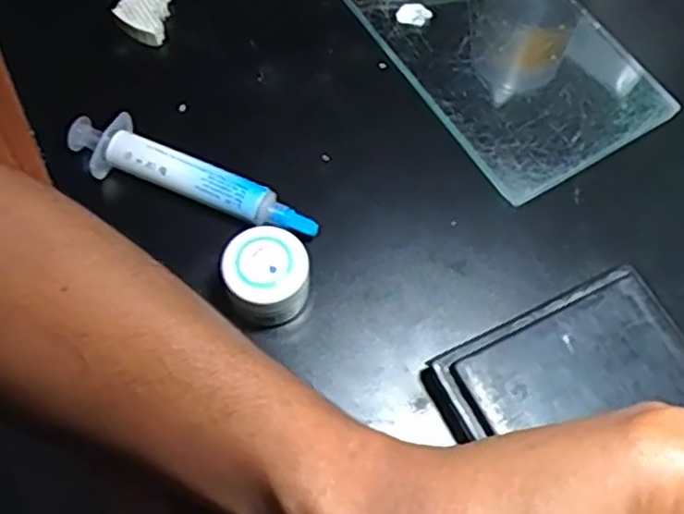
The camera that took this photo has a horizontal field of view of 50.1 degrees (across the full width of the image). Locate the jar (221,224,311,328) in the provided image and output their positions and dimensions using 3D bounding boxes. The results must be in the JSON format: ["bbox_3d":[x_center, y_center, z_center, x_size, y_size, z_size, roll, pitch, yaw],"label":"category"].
[{"bbox_3d":[-0.029,0.009,0.292,0.031,0.031,0.031,1,64,-1],"label":"jar"}]

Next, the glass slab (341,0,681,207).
[{"bbox_3d":[0.067,-0.122,0.366,0.104,0.011,0.192,-28,68,-14],"label":"glass slab"}]

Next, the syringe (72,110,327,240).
[{"bbox_3d":[-0.063,-0.034,0.316,0.111,0.022,0.025,17,65,7],"label":"syringe"}]

